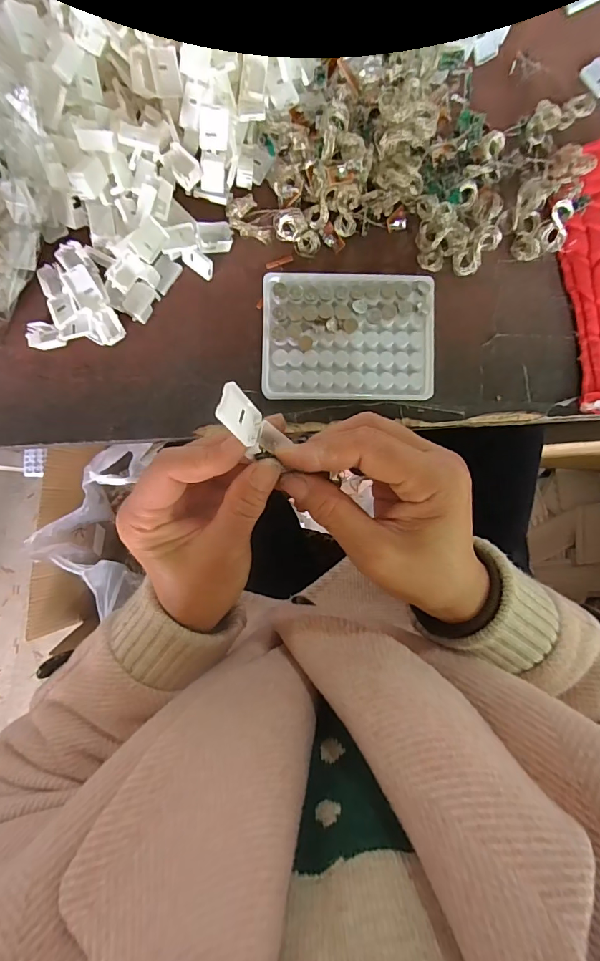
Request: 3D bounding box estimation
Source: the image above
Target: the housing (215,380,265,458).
[{"bbox_3d":[-0.027,-0.029,0.207,0.004,0.034,0.020,2,60,33],"label":"housing"}]

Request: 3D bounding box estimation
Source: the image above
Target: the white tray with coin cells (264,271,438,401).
[{"bbox_3d":[0.037,-0.111,0.339,0.129,0.020,0.095,0,89,-2],"label":"white tray with coin cells"}]

